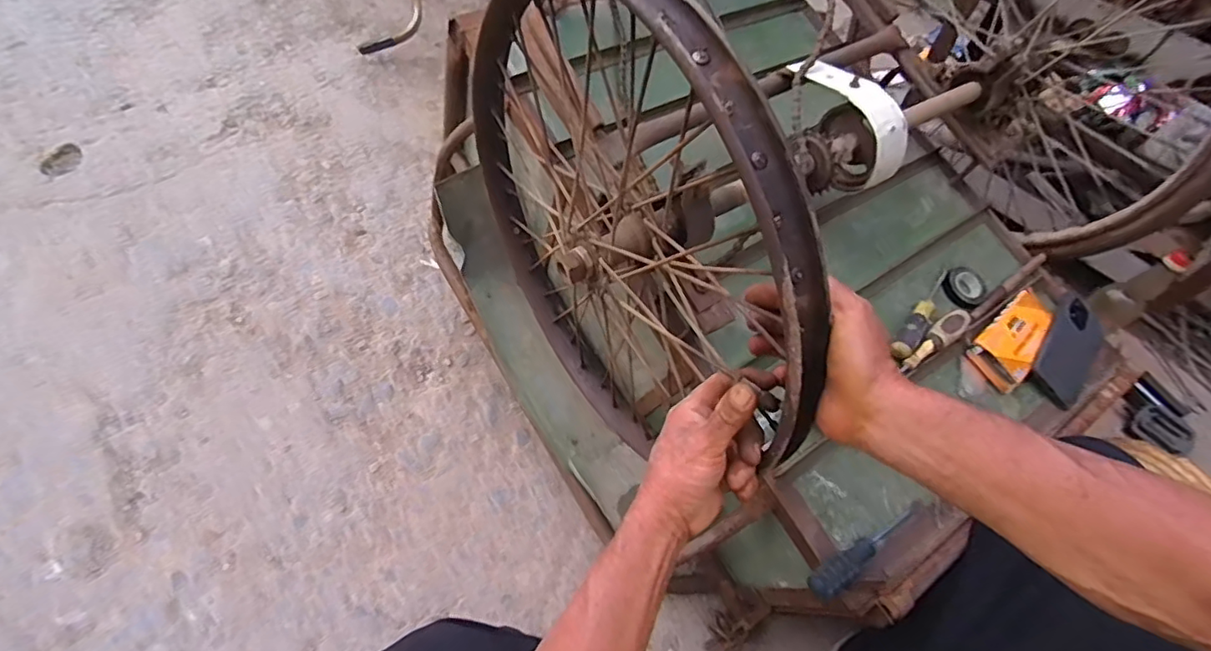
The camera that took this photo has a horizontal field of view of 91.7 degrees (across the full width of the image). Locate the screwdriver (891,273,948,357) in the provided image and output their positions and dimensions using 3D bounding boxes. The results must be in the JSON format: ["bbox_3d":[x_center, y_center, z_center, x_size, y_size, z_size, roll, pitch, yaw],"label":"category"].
[{"bbox_3d":[0.429,-0.018,0.791,0.029,0.020,0.176,33,50,20],"label":"screwdriver"}]

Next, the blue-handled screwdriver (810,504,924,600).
[{"bbox_3d":[0.293,0.243,0.651,0.180,0.022,0.028,-19,57,-31],"label":"blue-handled screwdriver"}]

